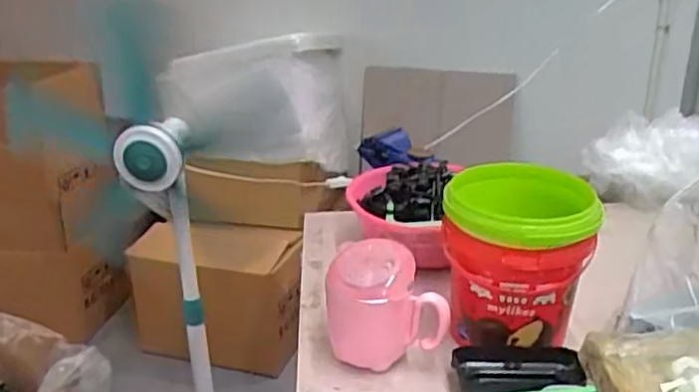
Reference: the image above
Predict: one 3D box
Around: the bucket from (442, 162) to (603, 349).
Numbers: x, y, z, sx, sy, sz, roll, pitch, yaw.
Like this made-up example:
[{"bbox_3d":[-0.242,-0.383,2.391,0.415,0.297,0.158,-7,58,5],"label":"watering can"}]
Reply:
[{"bbox_3d":[0.153,0.064,0.613,0.123,0.152,0.119,3,24,11],"label":"bucket"}]

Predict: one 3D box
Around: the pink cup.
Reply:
[{"bbox_3d":[0.035,0.102,0.604,0.108,0.105,0.072,2,23,9],"label":"pink cup"}]

